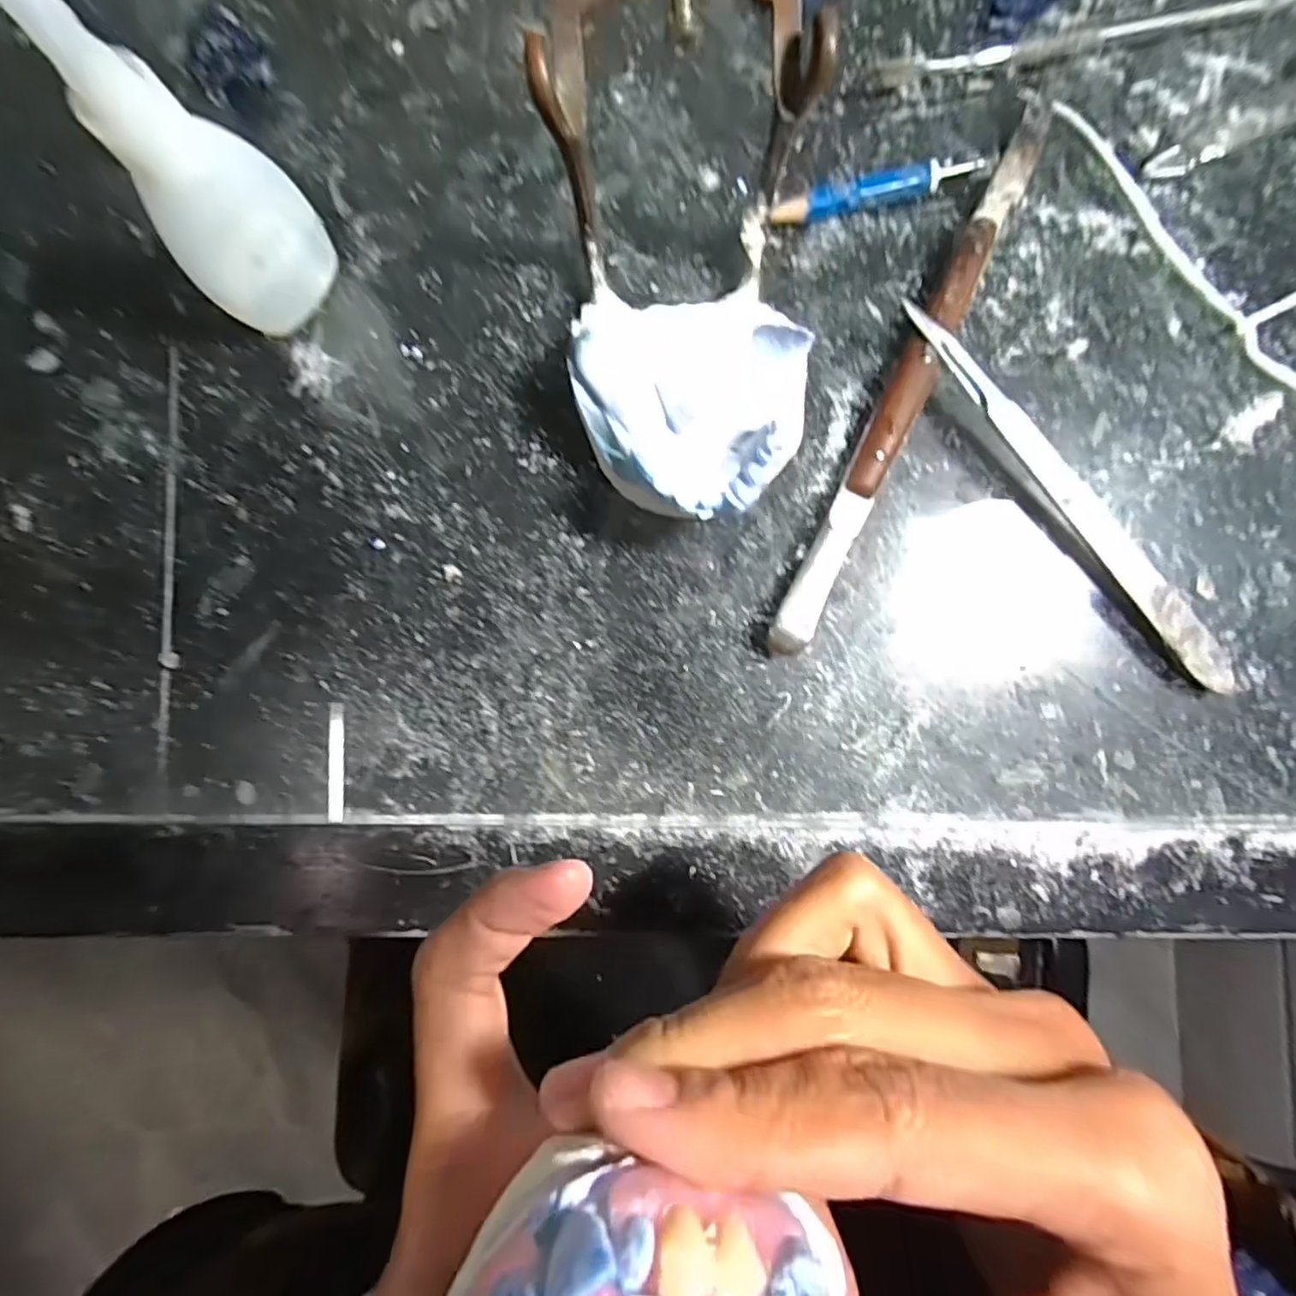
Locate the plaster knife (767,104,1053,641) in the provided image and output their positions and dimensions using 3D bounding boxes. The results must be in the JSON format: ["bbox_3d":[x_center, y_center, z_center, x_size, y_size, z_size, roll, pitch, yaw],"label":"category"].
[{"bbox_3d":[0.075,-0.075,0.177,0.012,0.008,0.168,26,89,1],"label":"plaster knife"}]

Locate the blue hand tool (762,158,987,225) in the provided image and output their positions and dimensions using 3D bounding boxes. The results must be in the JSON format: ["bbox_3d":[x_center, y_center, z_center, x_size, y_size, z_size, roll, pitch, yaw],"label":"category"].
[{"bbox_3d":[0.064,-0.132,0.179,0.060,0.008,0.011,-13,89,0],"label":"blue hand tool"}]

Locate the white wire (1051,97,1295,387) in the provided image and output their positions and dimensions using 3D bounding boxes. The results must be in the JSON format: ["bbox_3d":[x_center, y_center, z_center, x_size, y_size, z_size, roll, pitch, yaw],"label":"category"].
[{"bbox_3d":[0.189,-0.110,0.177,0.061,0.009,0.157,-35,89,0],"label":"white wire"}]

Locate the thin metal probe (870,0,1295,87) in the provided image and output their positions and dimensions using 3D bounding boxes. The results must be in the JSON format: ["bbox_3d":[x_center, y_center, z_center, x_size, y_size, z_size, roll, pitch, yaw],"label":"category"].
[{"bbox_3d":[0.136,-0.179,0.181,0.142,0.004,0.009,-10,89,0],"label":"thin metal probe"}]

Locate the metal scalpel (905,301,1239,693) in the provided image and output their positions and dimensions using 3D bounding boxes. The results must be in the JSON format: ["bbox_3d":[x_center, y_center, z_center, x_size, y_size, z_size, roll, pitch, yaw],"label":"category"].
[{"bbox_3d":[0.119,-0.042,0.174,0.013,0.010,0.134,-40,89,0],"label":"metal scalpel"}]

